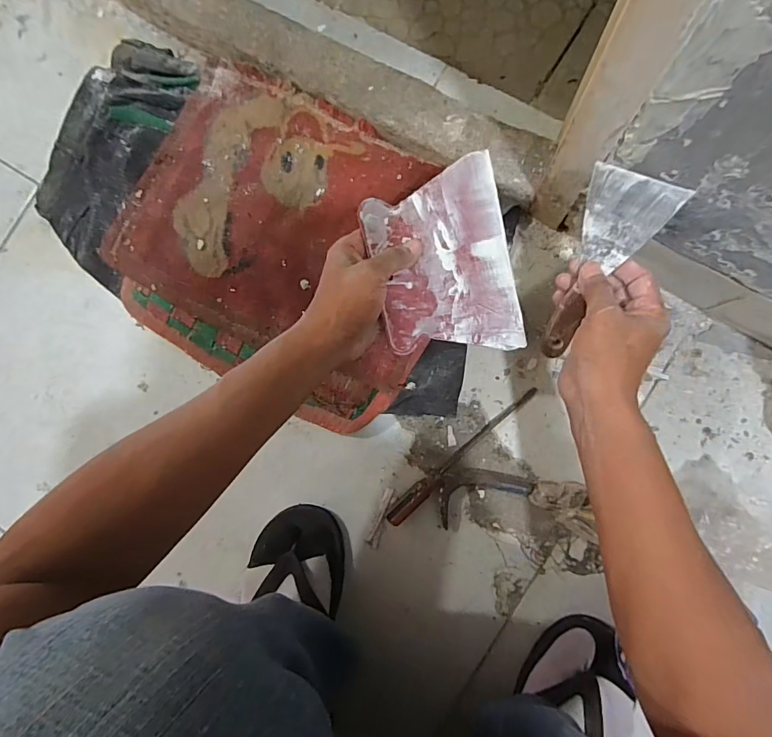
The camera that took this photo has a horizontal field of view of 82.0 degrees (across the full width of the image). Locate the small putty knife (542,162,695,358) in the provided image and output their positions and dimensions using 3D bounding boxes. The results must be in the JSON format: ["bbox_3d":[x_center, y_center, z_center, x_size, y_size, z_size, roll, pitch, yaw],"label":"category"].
[{"bbox_3d":[0.183,-0.082,0.391,0.067,0.013,0.167,20,123,7],"label":"small putty knife"}]

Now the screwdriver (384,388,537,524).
[{"bbox_3d":[0.084,0.096,0.500,0.218,0.019,0.018,-44,83,2],"label":"screwdriver"}]

